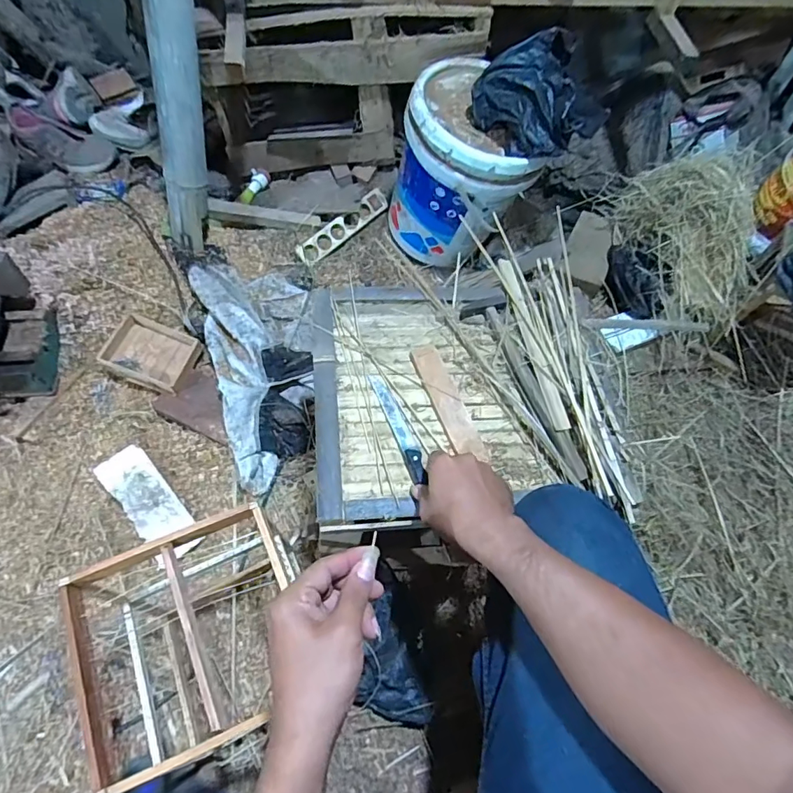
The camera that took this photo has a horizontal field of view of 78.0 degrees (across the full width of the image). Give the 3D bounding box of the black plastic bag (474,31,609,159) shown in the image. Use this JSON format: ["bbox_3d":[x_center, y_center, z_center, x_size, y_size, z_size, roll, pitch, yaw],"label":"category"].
[{"bbox_3d":[0.266,-0.557,0.908,0.237,0.124,0.151,34,65,15],"label":"black plastic bag"}]

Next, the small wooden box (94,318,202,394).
[{"bbox_3d":[-0.485,-0.079,0.974,0.170,0.044,0.129,17,62,6],"label":"small wooden box"}]

